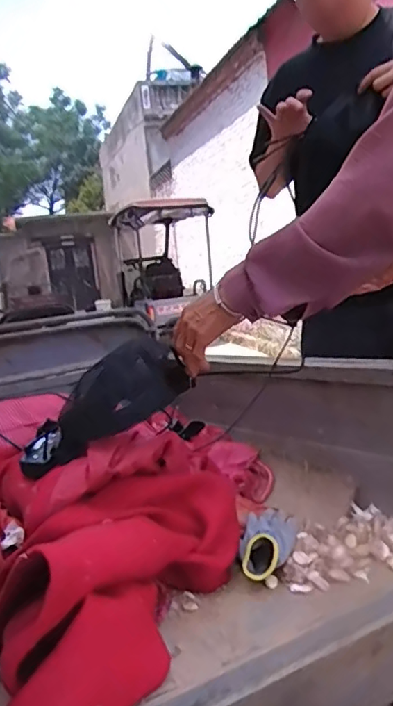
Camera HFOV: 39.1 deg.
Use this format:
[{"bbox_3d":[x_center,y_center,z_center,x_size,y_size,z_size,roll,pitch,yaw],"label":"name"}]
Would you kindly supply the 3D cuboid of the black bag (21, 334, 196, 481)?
[{"bbox_3d":[-0.149,0.085,0.843,0.276,0.106,0.103,-37,12,-1],"label":"black bag"}]

